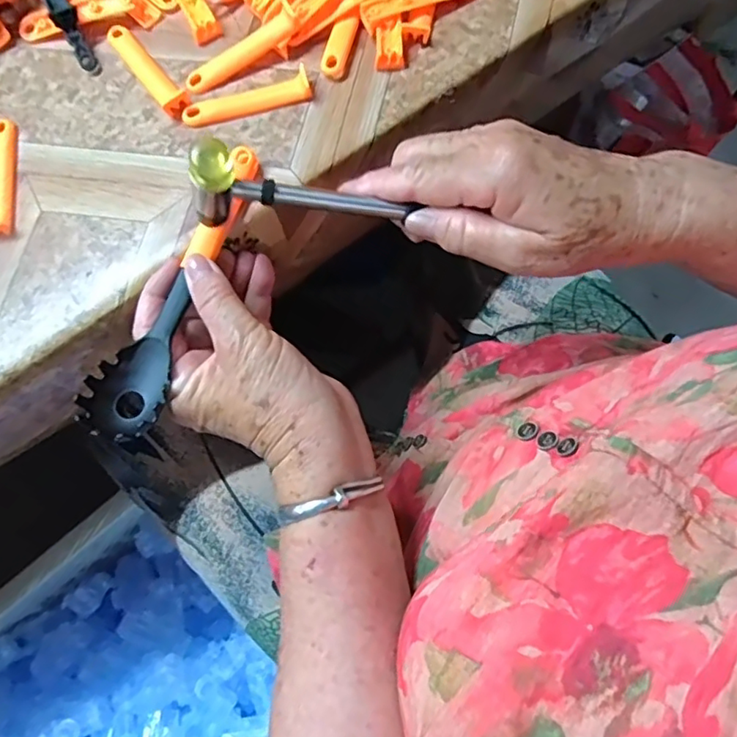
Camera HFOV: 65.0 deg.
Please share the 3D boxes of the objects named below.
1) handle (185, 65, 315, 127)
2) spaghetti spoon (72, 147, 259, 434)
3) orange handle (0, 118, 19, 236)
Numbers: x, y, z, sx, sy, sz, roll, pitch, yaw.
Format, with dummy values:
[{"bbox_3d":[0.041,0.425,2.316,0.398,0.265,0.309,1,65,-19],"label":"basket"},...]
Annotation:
[{"bbox_3d":[-0.071,-0.156,0.336,0.075,0.010,0.016,-15,76,-2],"label":"handle"},{"bbox_3d":[-0.093,-0.041,0.300,0.038,0.025,0.169,25,80,8],"label":"spaghetti spoon"},{"bbox_3d":[-0.212,-0.111,0.334,0.018,0.009,0.076,-3,75,1],"label":"orange handle"}]

